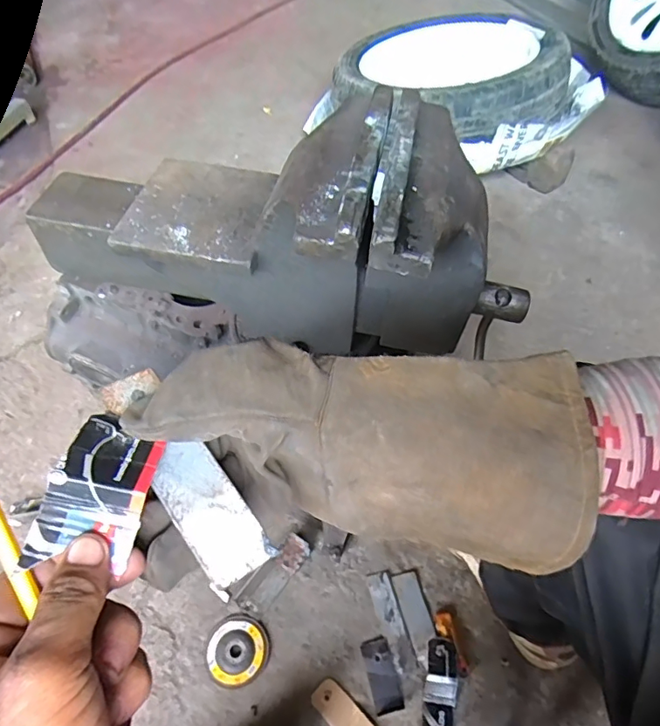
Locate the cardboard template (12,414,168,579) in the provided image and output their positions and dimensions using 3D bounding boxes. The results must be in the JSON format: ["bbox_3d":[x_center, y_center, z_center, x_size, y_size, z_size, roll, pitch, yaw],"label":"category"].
[{"bbox_3d":[-0.109,0.058,0.238,0.043,0.025,0.076,5,52,5],"label":"cardboard template"}]

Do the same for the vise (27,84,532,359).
[{"bbox_3d":[-0.049,-0.118,0.476,0.453,0.210,0.185,18,55,12],"label":"vise"}]

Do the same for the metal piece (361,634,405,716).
[{"bbox_3d":[0.069,0.410,0.657,0.037,0.007,0.085,-11,54,-9],"label":"metal piece"}]

